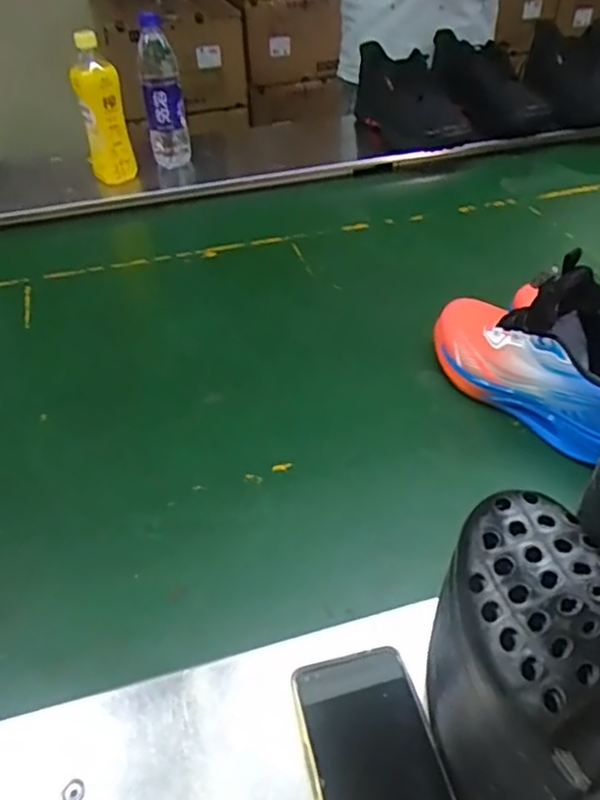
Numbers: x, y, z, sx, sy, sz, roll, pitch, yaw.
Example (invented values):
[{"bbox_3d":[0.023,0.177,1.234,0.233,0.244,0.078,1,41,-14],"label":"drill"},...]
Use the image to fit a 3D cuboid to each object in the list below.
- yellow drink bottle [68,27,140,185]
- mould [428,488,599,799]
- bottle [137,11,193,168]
[{"bbox_3d":[-0.337,-0.486,1.081,0.079,0.211,0.066,-19,44,-16],"label":"yellow drink bottle"},{"bbox_3d":[0.114,0.142,0.326,0.088,0.158,0.151,-11,42,-7],"label":"mould"},{"bbox_3d":[-0.245,-0.536,1.124,0.070,0.224,0.073,-11,42,-8],"label":"bottle"}]

